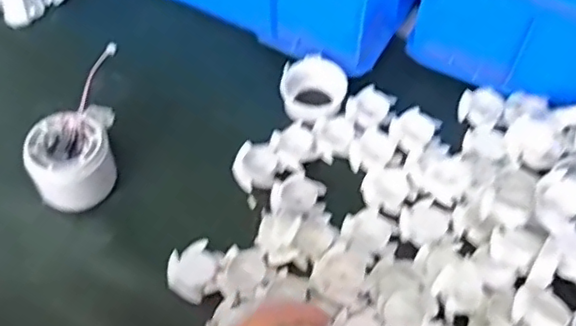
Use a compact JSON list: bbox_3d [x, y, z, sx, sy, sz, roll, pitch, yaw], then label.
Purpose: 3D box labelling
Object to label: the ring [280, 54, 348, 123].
[{"bbox_3d":[0.023,-0.061,0.509,0.052,0.032,0.053,-1,58,1],"label":"ring"}]

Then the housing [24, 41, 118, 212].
[{"bbox_3d":[-0.162,-0.020,0.465,0.062,0.053,0.114,-5,58,-2],"label":"housing"}]

